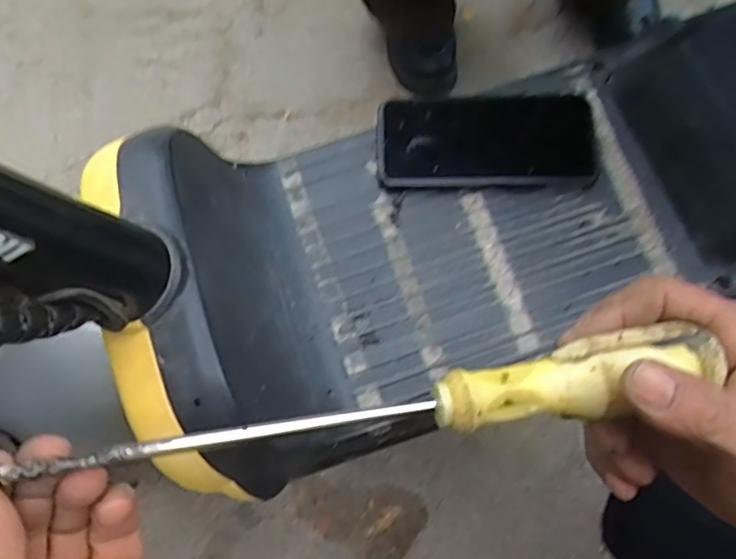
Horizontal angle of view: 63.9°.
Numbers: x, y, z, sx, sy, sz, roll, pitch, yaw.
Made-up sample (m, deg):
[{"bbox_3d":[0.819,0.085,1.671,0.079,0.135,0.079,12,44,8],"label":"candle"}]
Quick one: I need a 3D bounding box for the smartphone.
[{"bbox_3d":[0.092,-0.108,0.464,0.167,0.017,0.074,-2,78,3],"label":"smartphone"}]

